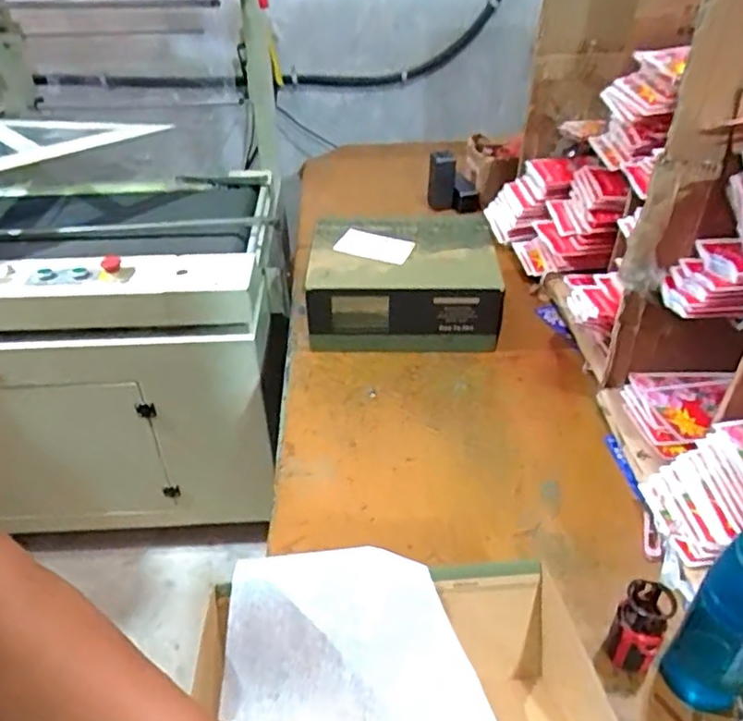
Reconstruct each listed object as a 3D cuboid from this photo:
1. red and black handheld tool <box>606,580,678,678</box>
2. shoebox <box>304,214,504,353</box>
[{"bbox_3d":[0.270,0.270,0.631,0.045,0.093,0.049,18,41,23],"label":"red and black handheld tool"},{"bbox_3d":[0.056,-0.135,1.134,0.337,0.143,0.242,4,37,6],"label":"shoebox"}]

